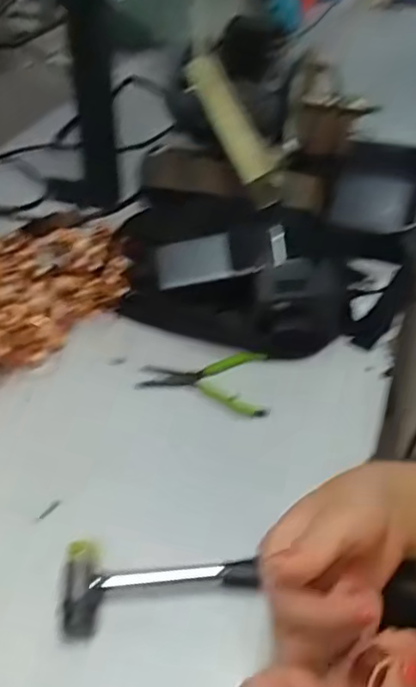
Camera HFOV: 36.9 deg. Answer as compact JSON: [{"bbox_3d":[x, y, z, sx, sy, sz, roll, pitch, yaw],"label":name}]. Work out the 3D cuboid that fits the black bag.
[{"bbox_3d":[0.051,-0.080,0.660,0.302,0.088,0.200,9,40,9],"label":"black bag"}]

